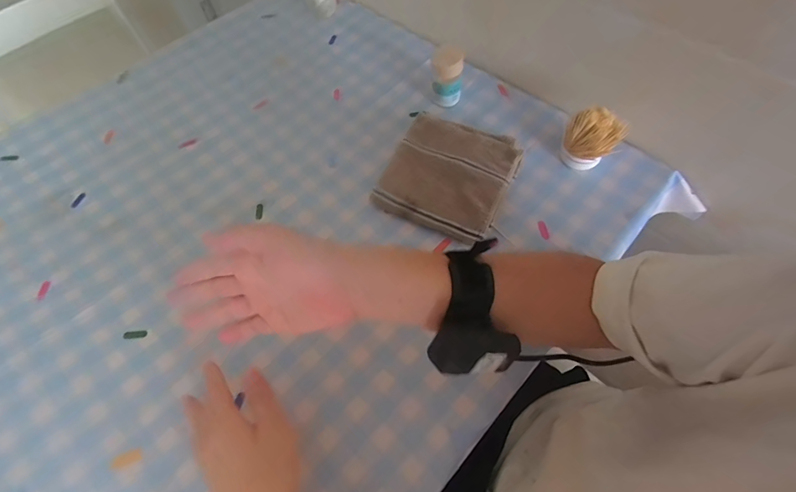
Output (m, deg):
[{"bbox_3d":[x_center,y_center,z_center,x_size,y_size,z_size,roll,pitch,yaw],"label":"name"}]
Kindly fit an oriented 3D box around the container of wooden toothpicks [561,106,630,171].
[{"bbox_3d":[0.272,-0.150,0.560,0.066,0.067,0.062,-1,60,2],"label":"container of wooden toothpicks"}]

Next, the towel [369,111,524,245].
[{"bbox_3d":[0.069,-0.102,0.564,0.169,0.033,0.170,24,64,16],"label":"towel"}]

